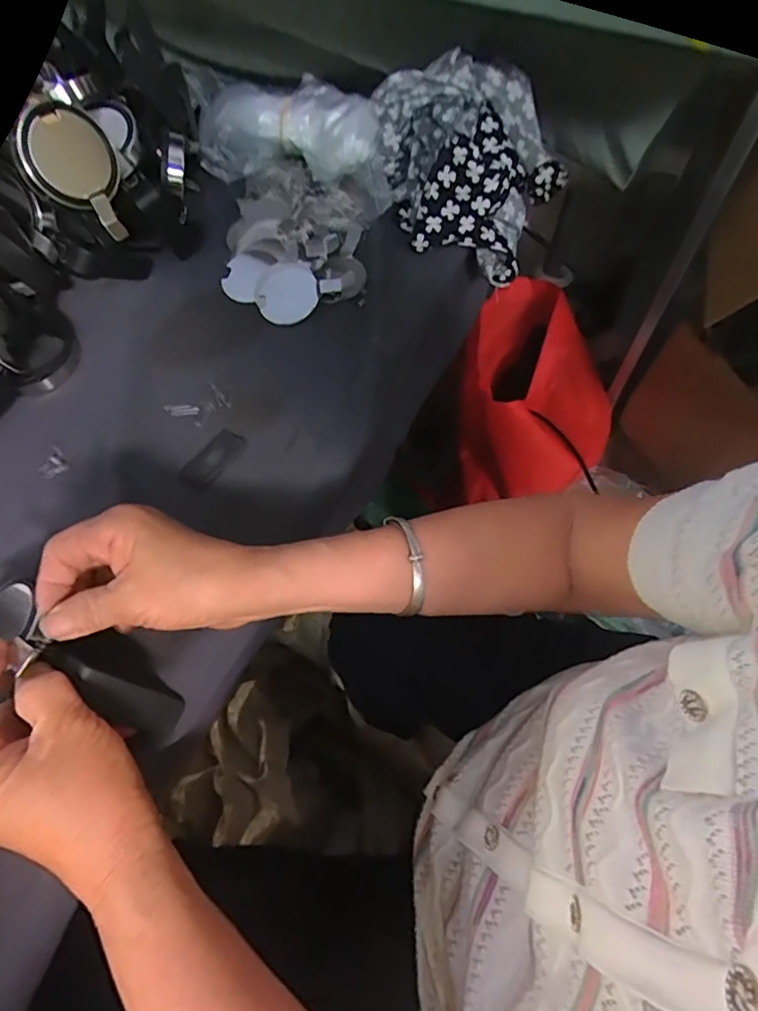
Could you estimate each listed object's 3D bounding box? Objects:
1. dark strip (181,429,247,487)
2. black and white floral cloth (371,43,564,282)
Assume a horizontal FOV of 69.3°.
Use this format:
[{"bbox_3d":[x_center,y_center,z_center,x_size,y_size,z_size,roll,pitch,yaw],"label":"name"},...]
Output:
[{"bbox_3d":[-0.122,-0.035,0.404,0.023,0.004,0.051,27,62,15],"label":"dark strip"},{"bbox_3d":[0.089,-0.339,0.545,0.170,0.125,0.176,-7,59,-5],"label":"black and white floral cloth"}]

